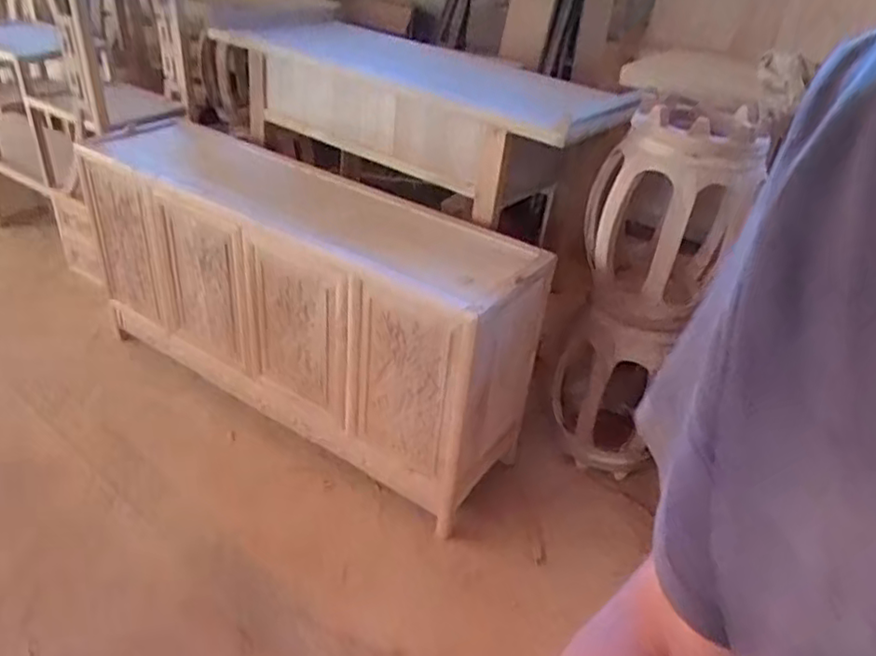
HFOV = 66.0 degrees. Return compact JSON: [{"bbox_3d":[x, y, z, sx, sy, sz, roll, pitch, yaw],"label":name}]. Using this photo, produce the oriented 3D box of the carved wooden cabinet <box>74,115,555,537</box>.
[{"bbox_3d":[-0.361,-0.071,1.669,1.178,0.613,0.321,22,36,23],"label":"carved wooden cabinet"}]

